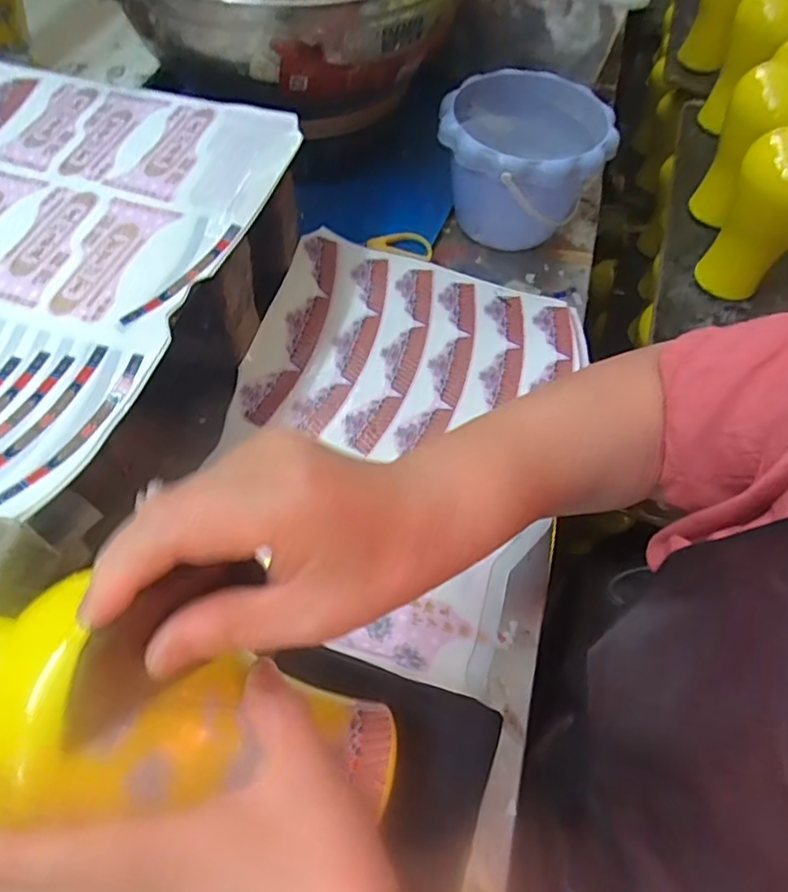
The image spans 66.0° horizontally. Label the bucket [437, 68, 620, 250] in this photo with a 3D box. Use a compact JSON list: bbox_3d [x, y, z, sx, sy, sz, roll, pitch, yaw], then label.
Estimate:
[{"bbox_3d":[0.119,-0.265,0.587,0.151,0.114,0.158,1,59,-2],"label":"bucket"}]

